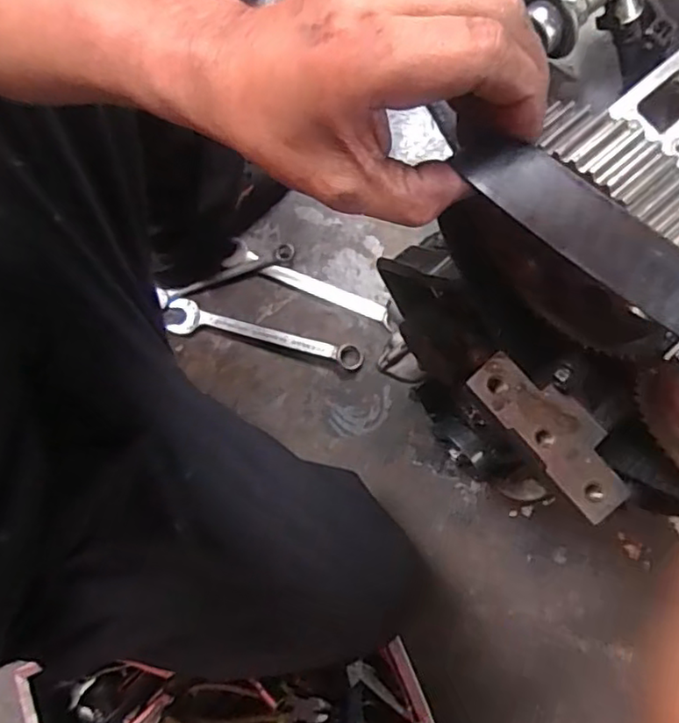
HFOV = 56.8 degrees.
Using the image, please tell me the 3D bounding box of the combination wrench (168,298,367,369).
[{"bbox_3d":[-0.103,-0.036,0.860,0.272,0.013,0.045,13,80,3],"label":"combination wrench"}]

